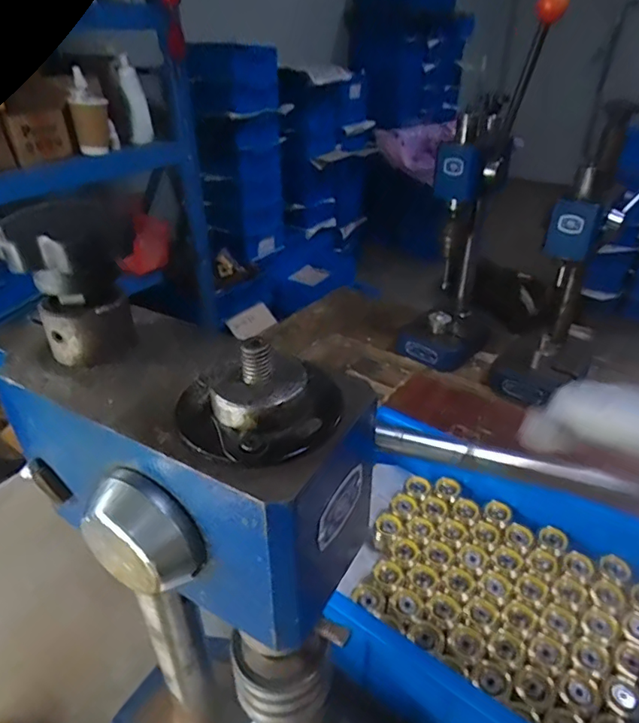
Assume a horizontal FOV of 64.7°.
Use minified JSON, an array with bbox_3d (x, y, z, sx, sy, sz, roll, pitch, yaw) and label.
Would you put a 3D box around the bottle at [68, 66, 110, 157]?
[{"bbox_3d":[-0.526,-0.565,1.146,0.087,0.176,0.060,-27,42,-35],"label":"bottle"}]

